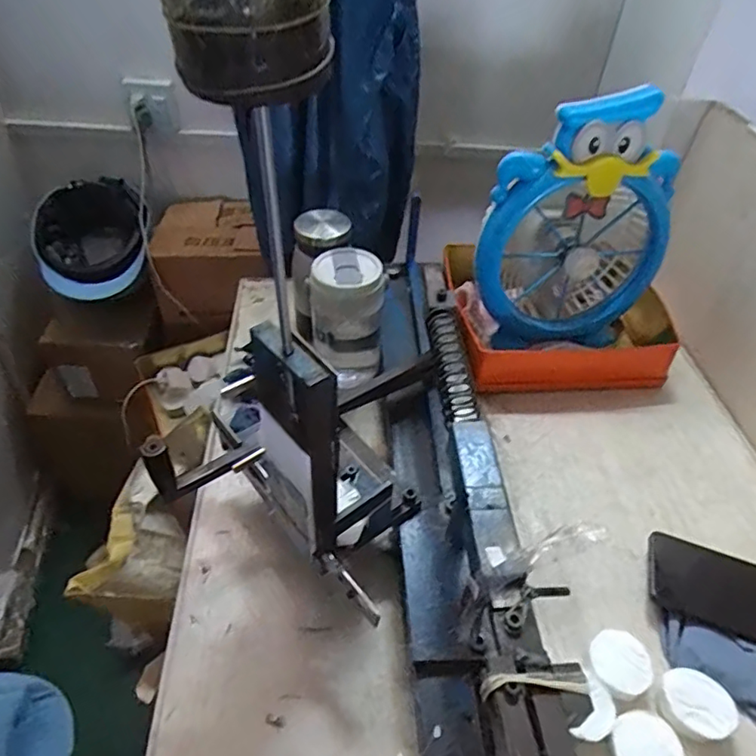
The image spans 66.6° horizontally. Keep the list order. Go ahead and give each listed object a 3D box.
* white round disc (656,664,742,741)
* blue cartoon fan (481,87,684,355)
[{"bbox_3d":[0.239,0.247,0.435,0.045,0.025,0.049,2,44,-2],"label":"white round disc"},{"bbox_3d":[0.231,-0.172,0.674,0.226,0.273,0.088,-7,45,-11],"label":"blue cartoon fan"}]

